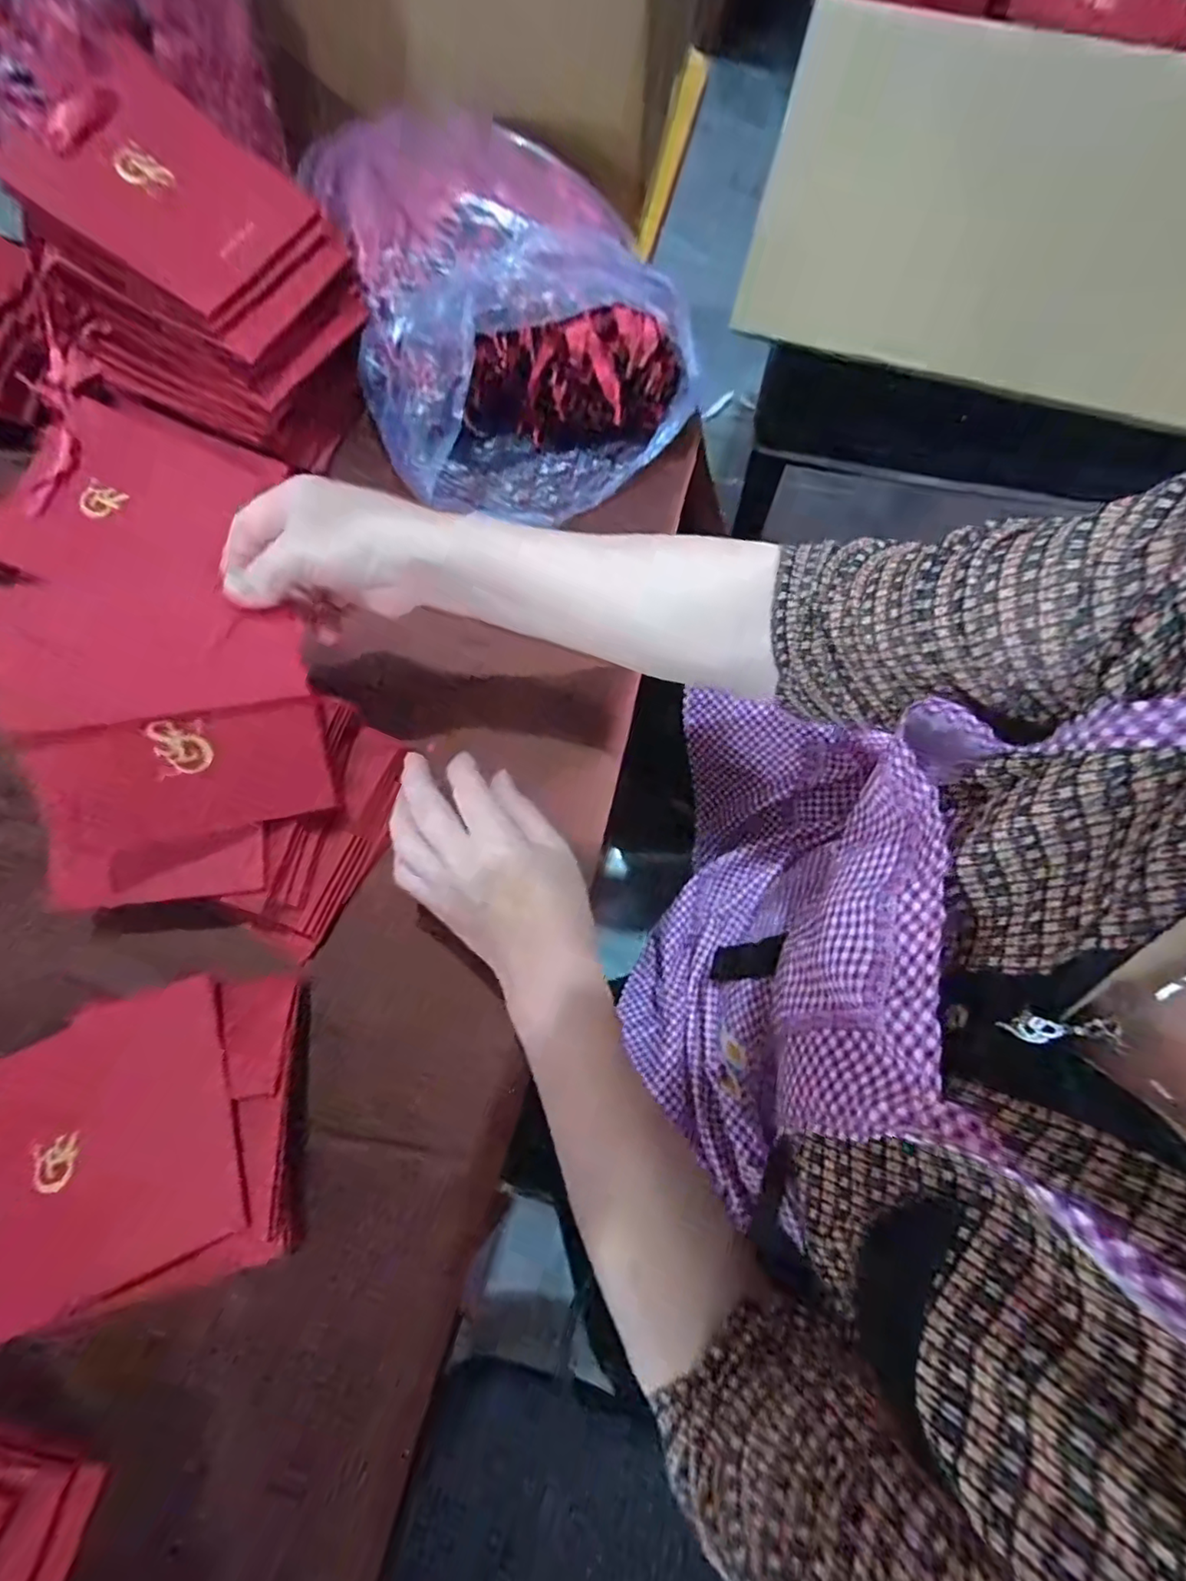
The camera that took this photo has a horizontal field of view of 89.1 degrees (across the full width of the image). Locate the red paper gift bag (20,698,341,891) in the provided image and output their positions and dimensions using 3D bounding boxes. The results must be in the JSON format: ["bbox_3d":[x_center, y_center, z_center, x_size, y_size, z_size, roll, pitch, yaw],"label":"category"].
[{"bbox_3d":[-0.225,-0.004,0.345,0.139,0.011,0.076,-16,105,-32],"label":"red paper gift bag"}]

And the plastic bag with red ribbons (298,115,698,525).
[{"bbox_3d":[-0.066,-0.379,0.481,0.226,0.127,0.279,-18,75,-4],"label":"plastic bag with red ribbons"}]

